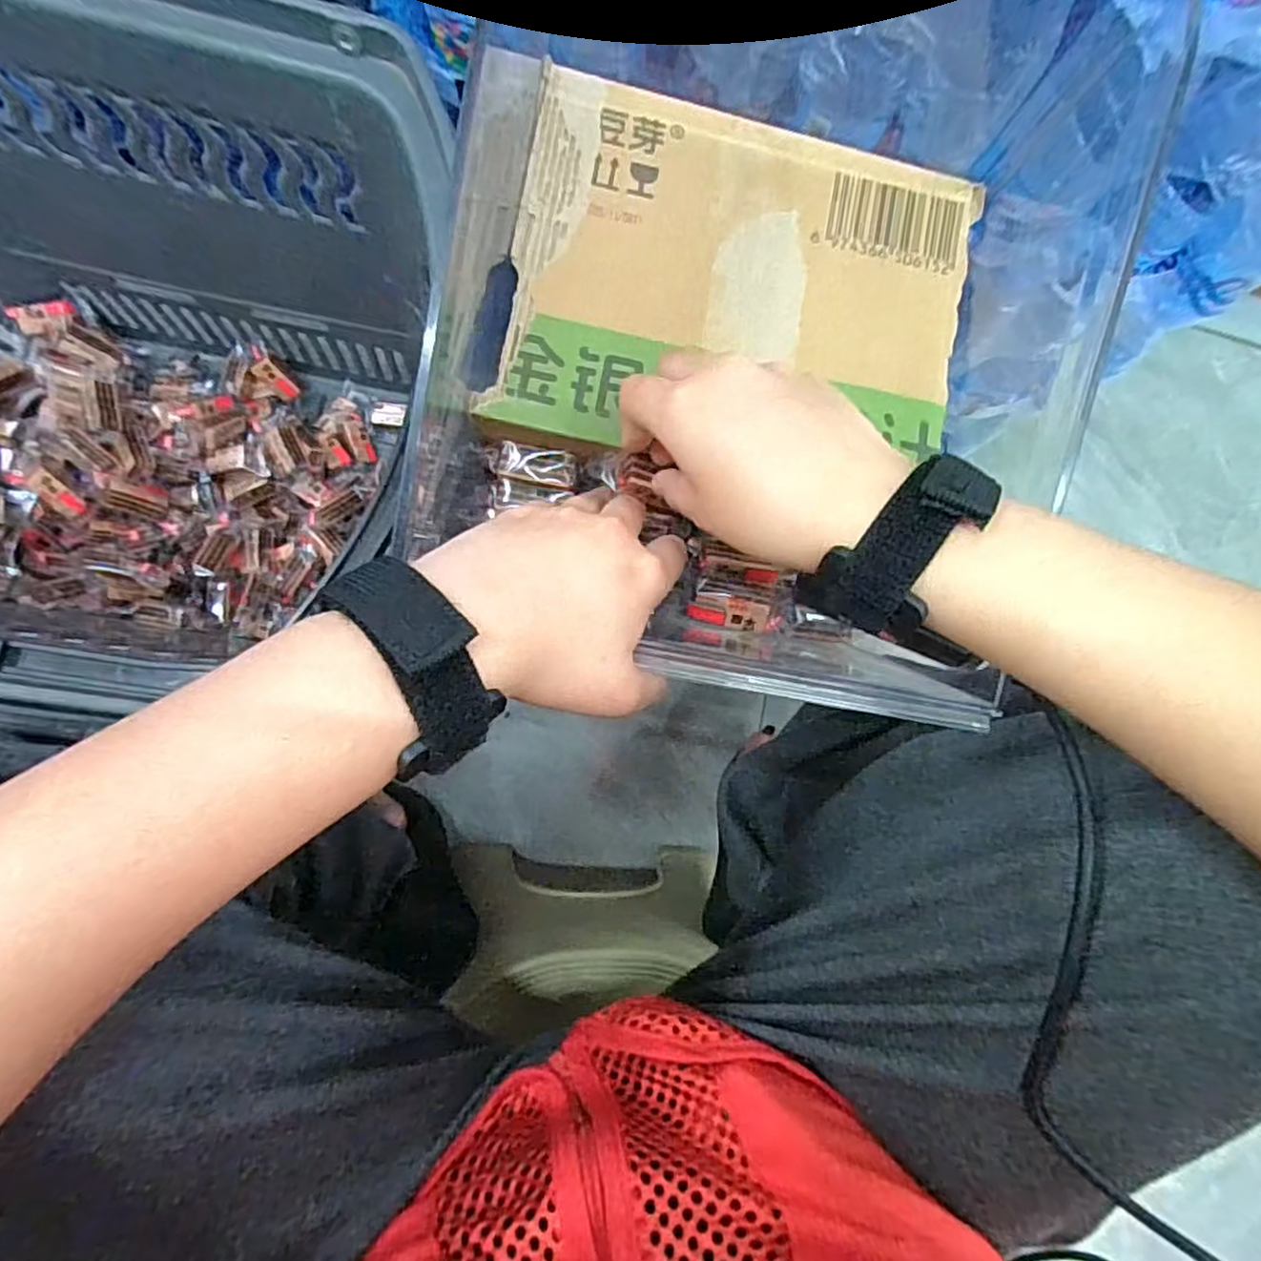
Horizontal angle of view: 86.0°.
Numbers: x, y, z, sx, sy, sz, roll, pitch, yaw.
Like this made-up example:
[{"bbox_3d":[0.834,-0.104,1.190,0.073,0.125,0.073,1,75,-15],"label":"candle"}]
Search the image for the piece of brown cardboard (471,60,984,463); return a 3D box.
[{"bbox_3d":[0.054,-0.165,0.328,0.219,0.012,0.171,7,84,-7],"label":"piece of brown cardboard"}]

